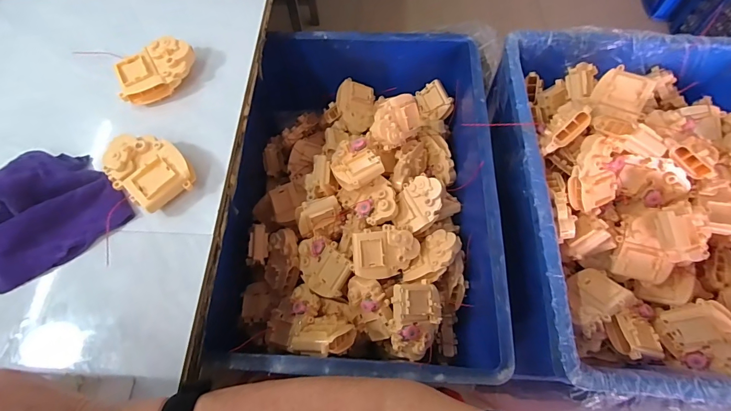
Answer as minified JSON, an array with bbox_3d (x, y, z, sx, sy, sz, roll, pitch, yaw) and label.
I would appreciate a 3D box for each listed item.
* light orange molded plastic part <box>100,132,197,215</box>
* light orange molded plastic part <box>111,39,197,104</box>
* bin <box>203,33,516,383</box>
[{"bbox_3d":[-0.240,-0.041,0.415,0.071,0.036,0.092,-39,71,-14],"label":"light orange molded plastic part"},{"bbox_3d":[-0.263,-0.169,0.473,0.097,0.035,0.058,-30,69,-11],"label":"light orange molded plastic part"},{"bbox_3d":[-0.005,-0.021,0.588,0.360,0.187,0.510,2,66,2],"label":"bin"}]

